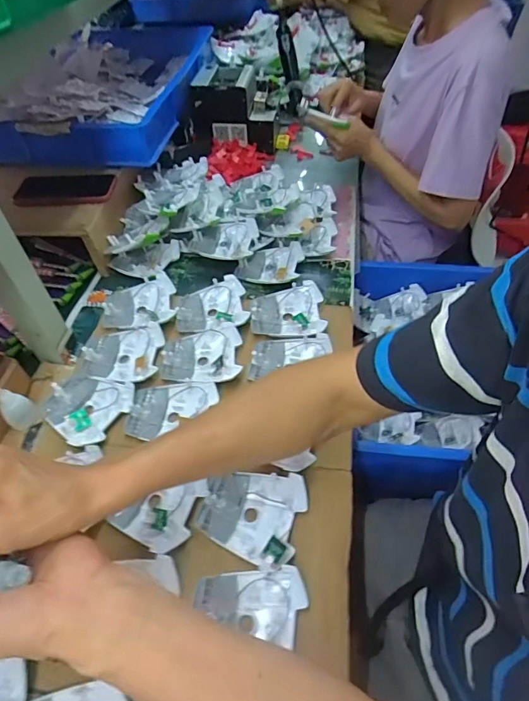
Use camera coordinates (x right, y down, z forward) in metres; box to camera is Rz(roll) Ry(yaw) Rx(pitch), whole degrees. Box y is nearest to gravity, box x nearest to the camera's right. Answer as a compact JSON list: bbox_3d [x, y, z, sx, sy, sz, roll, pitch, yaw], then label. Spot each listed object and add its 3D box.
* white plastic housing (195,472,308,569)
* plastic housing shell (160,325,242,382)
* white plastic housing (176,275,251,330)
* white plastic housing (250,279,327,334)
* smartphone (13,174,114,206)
[{"bbox_3d":[-0.014,0.176,0.475,0.107,0.022,0.093,12,53,11],"label":"white plastic housing"},{"bbox_3d":[-0.089,0.009,0.614,0.108,0.019,0.089,1,52,2],"label":"plastic housing shell"},{"bbox_3d":[-0.081,-0.066,0.671,0.106,0.029,0.093,-7,52,-4],"label":"white plastic housing"},{"bbox_3d":[0.035,-0.061,0.664,0.108,0.020,0.097,-2,57,5],"label":"white plastic housing"},{"bbox_3d":[-0.338,-0.280,0.749,0.164,0.014,0.090,2,50,3],"label":"smartphone"}]

